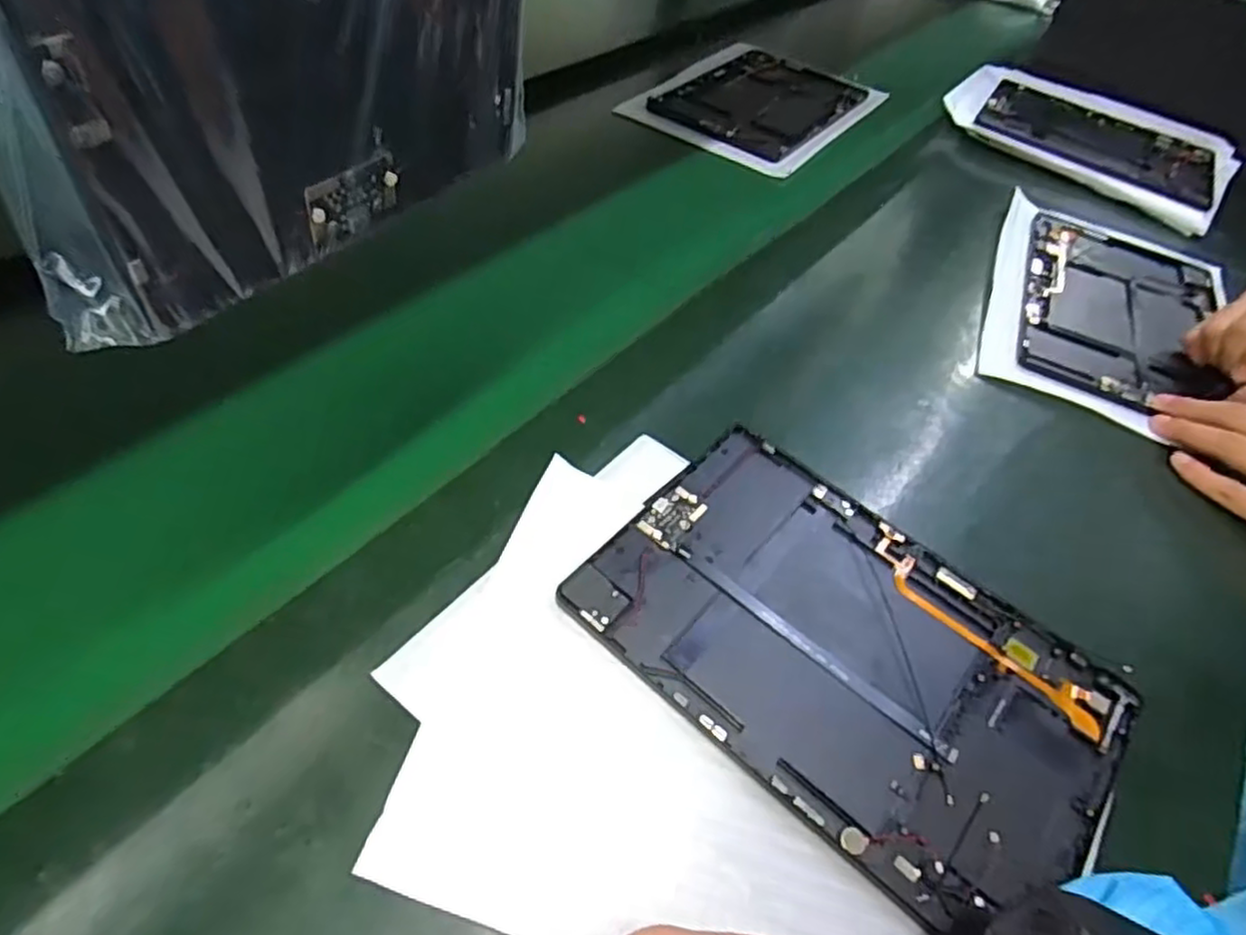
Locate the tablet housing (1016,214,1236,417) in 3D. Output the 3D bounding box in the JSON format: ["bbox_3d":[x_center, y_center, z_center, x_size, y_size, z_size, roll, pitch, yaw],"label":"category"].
[{"bbox_3d":[0.406,-0.130,0.574,0.156,0.014,0.236,23,49,14],"label":"tablet housing"}]

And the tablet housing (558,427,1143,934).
[{"bbox_3d":[0.105,0.083,0.332,0.231,0.009,0.154,35,53,23],"label":"tablet housing"}]

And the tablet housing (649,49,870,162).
[{"bbox_3d":[0.150,-0.405,0.779,0.165,0.007,0.243,31,52,20],"label":"tablet housing"}]

